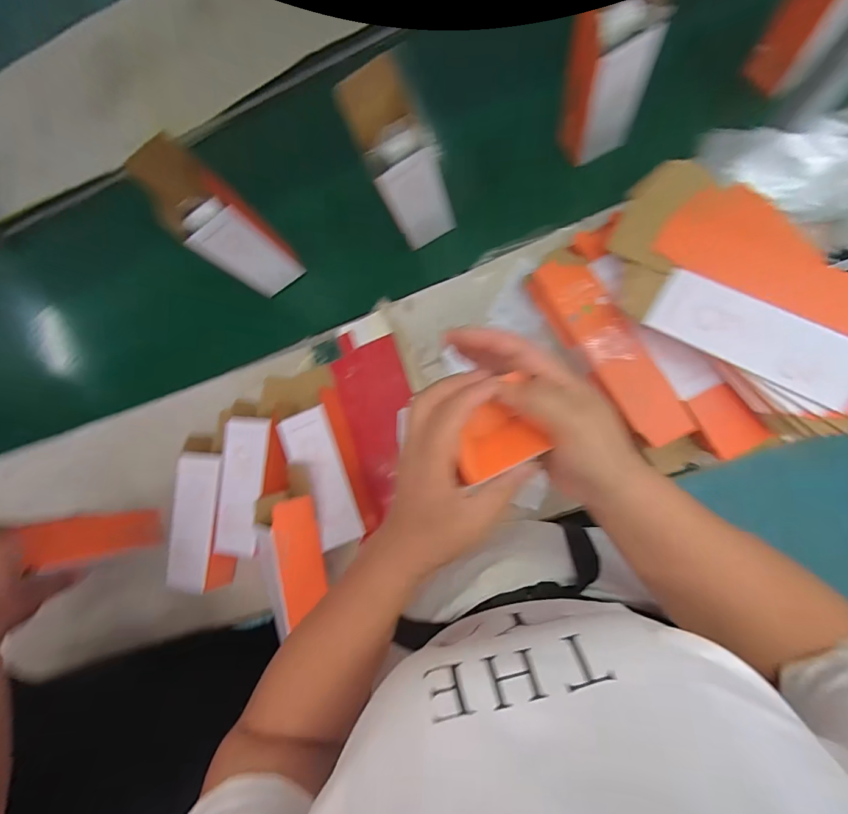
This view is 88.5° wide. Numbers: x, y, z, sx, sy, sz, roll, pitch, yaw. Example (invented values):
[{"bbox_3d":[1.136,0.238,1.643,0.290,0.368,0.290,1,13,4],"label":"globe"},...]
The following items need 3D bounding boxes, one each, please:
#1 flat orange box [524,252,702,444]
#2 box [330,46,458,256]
[{"bbox_3d":[0.192,-0.065,0.467,0.063,0.022,0.234,-35,75,26],"label":"flat orange box"},{"bbox_3d":[-0.022,-0.281,0.510,0.081,0.208,0.070,-27,81,3],"label":"box"}]

